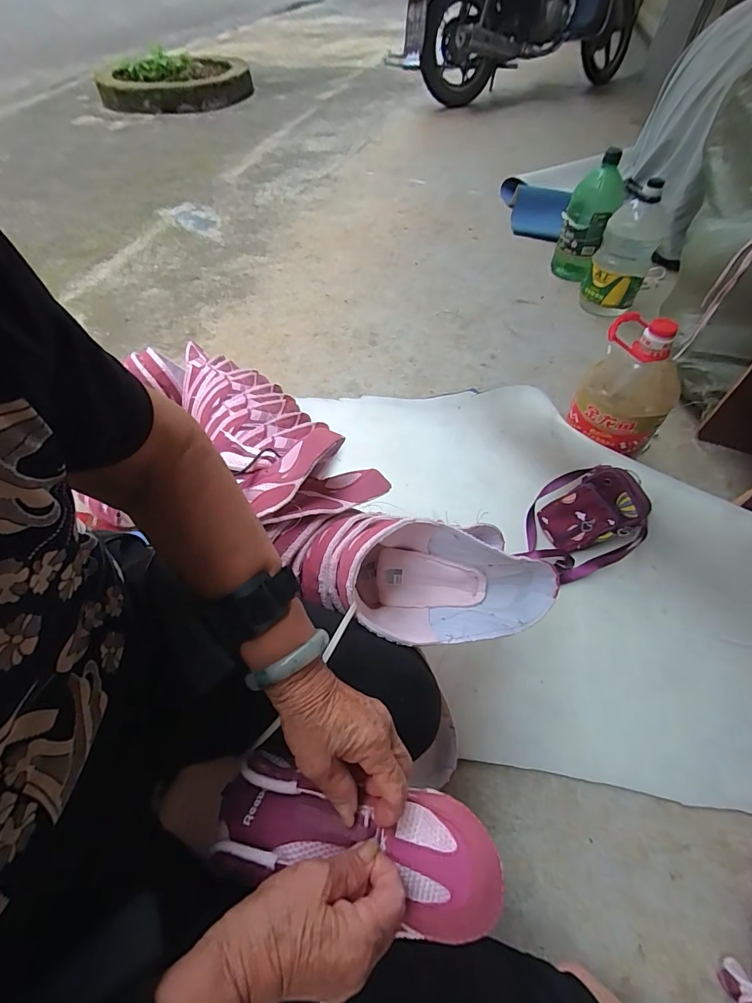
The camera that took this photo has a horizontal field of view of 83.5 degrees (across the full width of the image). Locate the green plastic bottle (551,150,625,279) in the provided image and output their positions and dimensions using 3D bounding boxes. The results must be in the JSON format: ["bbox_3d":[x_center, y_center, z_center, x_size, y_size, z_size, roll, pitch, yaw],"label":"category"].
[{"bbox_3d":[0.685,-0.911,1.375,0.148,0.309,0.140,23,57,13],"label":"green plastic bottle"}]

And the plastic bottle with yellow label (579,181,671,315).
[{"bbox_3d":[0.754,-0.755,1.272,0.161,0.311,0.192,23,57,13],"label":"plastic bottle with yellow label"}]

